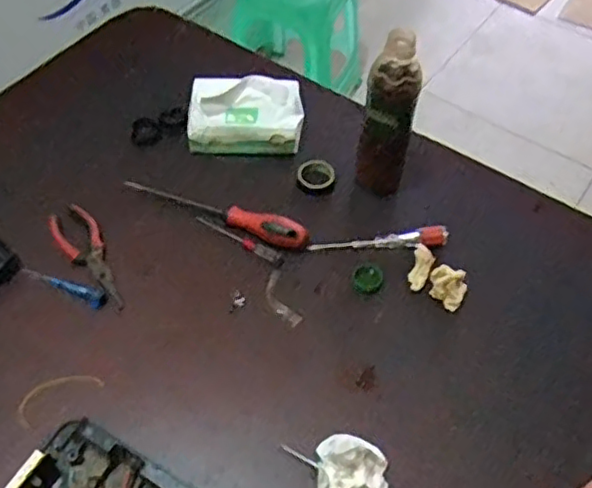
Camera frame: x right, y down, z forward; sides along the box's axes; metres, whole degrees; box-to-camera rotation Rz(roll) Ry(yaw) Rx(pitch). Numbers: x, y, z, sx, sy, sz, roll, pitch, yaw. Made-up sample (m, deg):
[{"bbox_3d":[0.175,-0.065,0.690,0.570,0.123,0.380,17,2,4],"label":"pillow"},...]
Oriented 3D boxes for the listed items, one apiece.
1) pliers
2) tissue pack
[{"bbox_3d":[-0.237,0.010,0.733,0.046,0.016,0.151,-32,61,-21],"label":"pliers"},{"bbox_3d":[-0.066,-0.173,0.828,0.148,0.066,0.089,0,55,-1],"label":"tissue pack"}]

